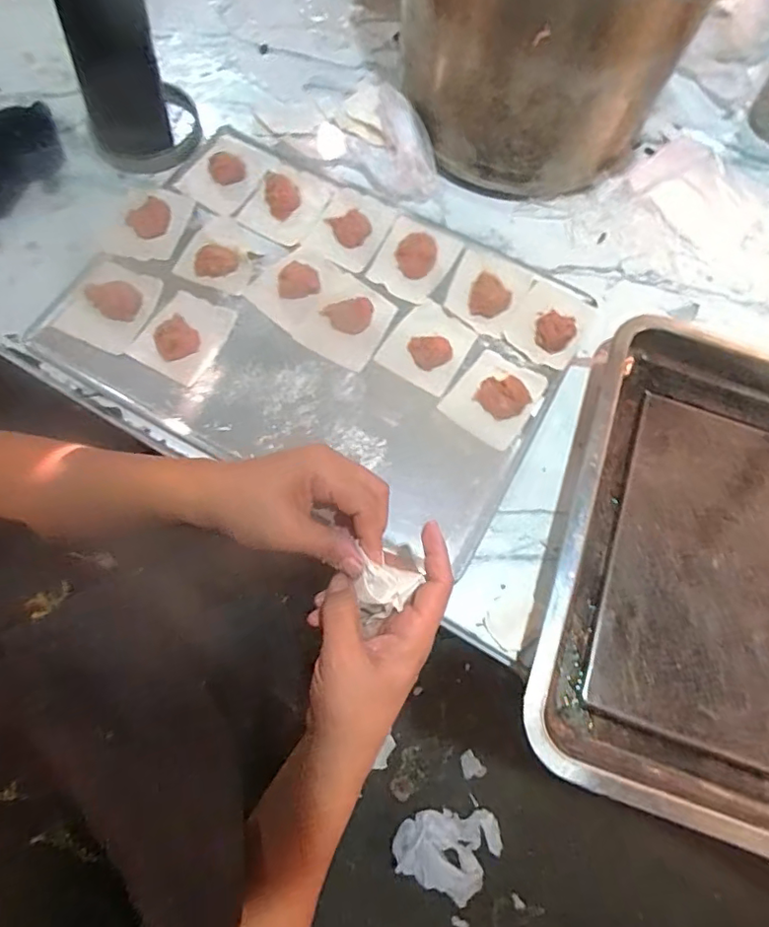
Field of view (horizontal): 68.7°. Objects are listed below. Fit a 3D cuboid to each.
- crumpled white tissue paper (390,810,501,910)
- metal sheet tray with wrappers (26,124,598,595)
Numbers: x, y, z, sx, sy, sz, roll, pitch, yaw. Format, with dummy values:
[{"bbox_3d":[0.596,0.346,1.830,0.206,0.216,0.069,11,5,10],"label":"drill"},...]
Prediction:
[{"bbox_3d":[0.109,0.666,0.952,0.181,0.033,0.127,2,71,-2],"label":"crumpled white tissue paper"},{"bbox_3d":[-0.058,-0.132,0.540,0.455,0.023,0.313,29,72,7],"label":"metal sheet tray with wrappers"}]

